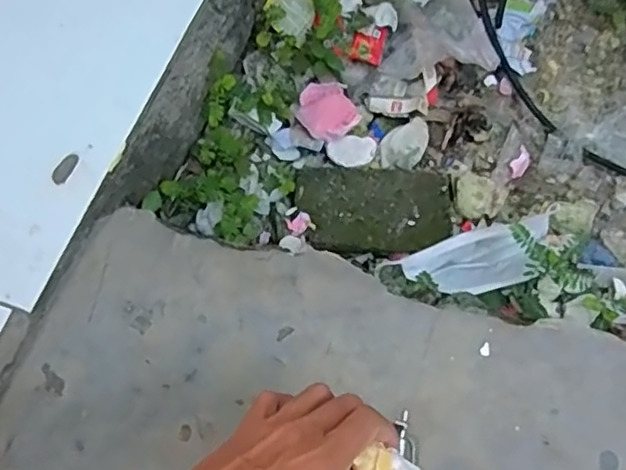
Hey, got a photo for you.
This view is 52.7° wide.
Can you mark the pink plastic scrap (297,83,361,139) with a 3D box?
[{"bbox_3d":[0.014,-0.130,0.653,0.059,0.017,0.067,-34,79,-7],"label":"pink plastic scrap"}]

